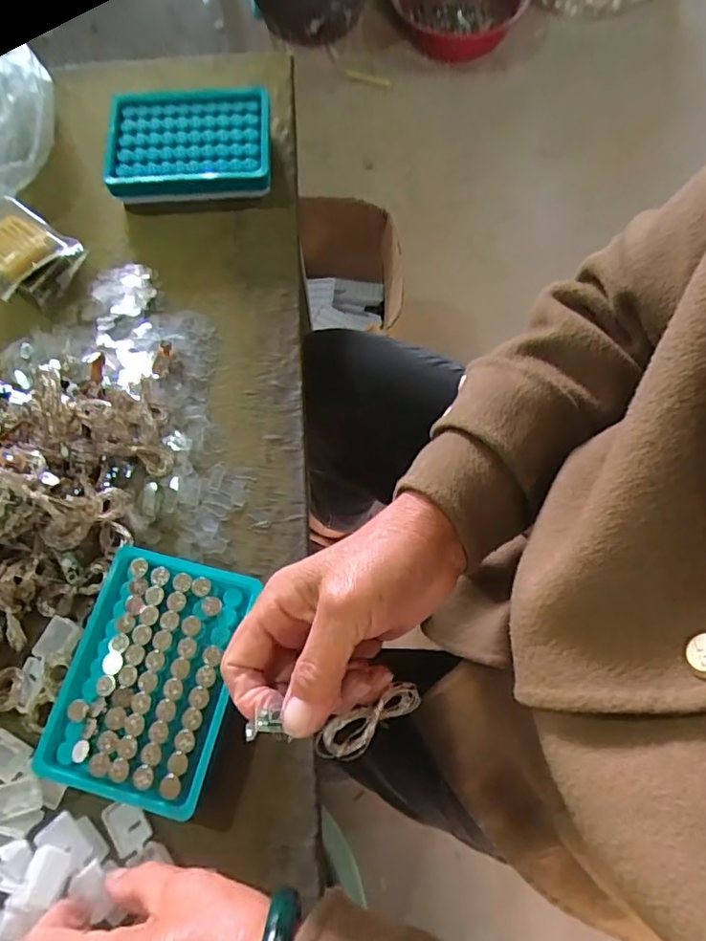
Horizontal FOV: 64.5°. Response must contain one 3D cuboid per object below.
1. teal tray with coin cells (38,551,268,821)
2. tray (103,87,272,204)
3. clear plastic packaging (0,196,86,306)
[{"bbox_3d":[-0.117,0.118,0.328,0.091,0.025,0.129,12,71,5],"label":"teal tray with coin cells"},{"bbox_3d":[-0.134,-0.270,0.464,0.131,0.034,0.090,-5,70,-1],"label":"tray"},{"bbox_3d":[-0.252,-0.163,0.425,0.075,0.037,0.065,36,74,12],"label":"clear plastic packaging"}]

